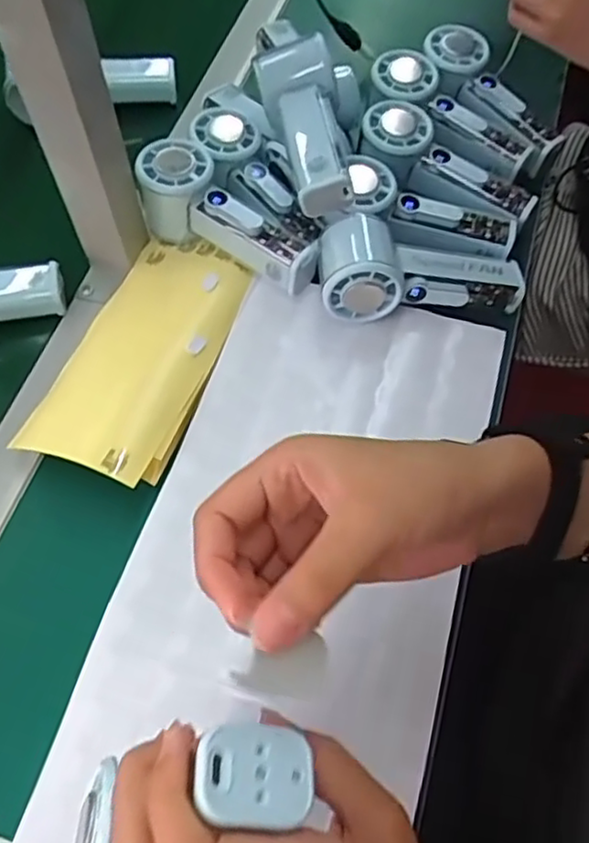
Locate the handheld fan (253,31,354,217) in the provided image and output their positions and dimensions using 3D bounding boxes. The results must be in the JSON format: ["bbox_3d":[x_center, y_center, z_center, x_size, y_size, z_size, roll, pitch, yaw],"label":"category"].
[{"bbox_3d":[0.012,-0.222,0.507,0.063,0.047,0.144,-12,75,-6],"label":"handheld fan"}]

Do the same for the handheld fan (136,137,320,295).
[{"bbox_3d":[-0.052,-0.154,0.518,0.157,0.059,0.055,35,67,3],"label":"handheld fan"}]

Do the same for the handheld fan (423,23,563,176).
[{"bbox_3d":[0.176,-0.291,0.594,0.050,0.031,0.152,-39,86,-18],"label":"handheld fan"}]

